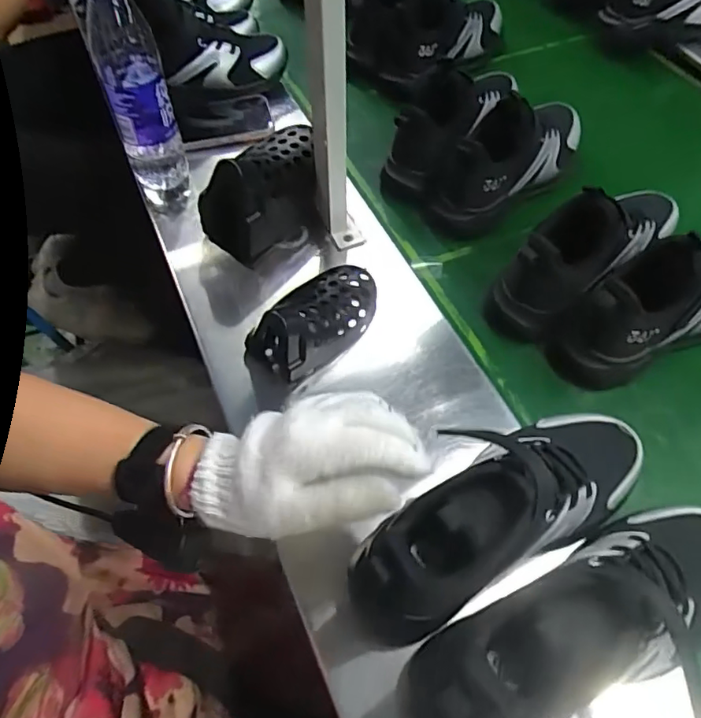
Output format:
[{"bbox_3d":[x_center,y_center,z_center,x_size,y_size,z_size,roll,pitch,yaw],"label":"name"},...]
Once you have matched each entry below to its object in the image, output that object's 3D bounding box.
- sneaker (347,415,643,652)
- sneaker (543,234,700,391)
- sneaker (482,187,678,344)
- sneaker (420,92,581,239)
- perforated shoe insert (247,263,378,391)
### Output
[{"bbox_3d":[0.111,0.102,0.407,0.256,0.092,0.090,-25,60,-15],"label":"sneaker"},{"bbox_3d":[0.308,-0.065,0.535,0.242,0.116,0.082,-26,60,-15],"label":"sneaker"},{"bbox_3d":[0.252,-0.125,0.581,0.250,0.115,0.076,-36,63,-20],"label":"sneaker"},{"bbox_3d":[0.196,-0.251,0.671,0.238,0.120,0.083,-39,64,-22],"label":"sneaker"},{"bbox_3d":[-0.031,-0.038,0.545,0.071,0.088,0.136,37,65,22],"label":"perforated shoe insert"}]

